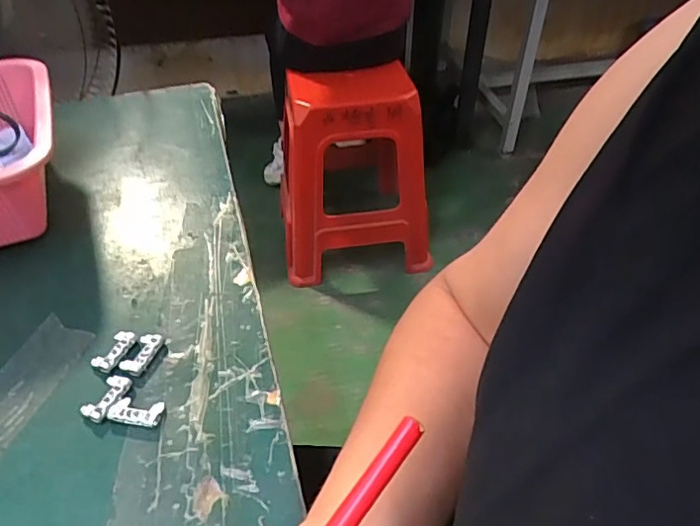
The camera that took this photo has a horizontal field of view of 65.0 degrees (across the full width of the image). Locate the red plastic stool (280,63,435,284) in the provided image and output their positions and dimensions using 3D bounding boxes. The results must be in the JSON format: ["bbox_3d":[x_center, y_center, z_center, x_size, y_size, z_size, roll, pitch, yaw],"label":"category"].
[{"bbox_3d":[0.003,-0.279,1.472,0.381,0.510,0.442,-5,42,-5],"label":"red plastic stool"}]

